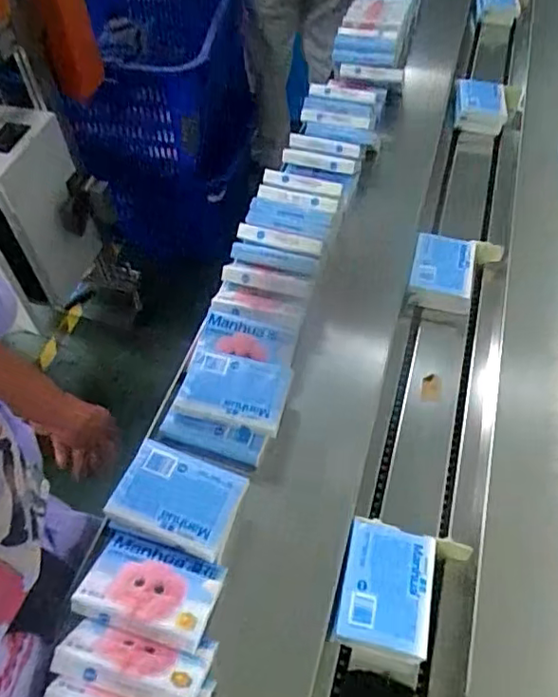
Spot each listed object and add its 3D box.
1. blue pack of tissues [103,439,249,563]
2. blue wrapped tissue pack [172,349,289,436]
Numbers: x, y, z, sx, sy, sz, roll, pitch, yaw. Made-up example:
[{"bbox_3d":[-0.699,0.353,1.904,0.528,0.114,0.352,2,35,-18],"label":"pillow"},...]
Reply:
[{"bbox_3d":[-0.099,0.153,0.596,0.119,0.045,0.087,17,55,13],"label":"blue pack of tissues"},{"bbox_3d":[-0.051,0.050,0.689,0.122,0.030,0.085,12,54,9],"label":"blue wrapped tissue pack"}]

